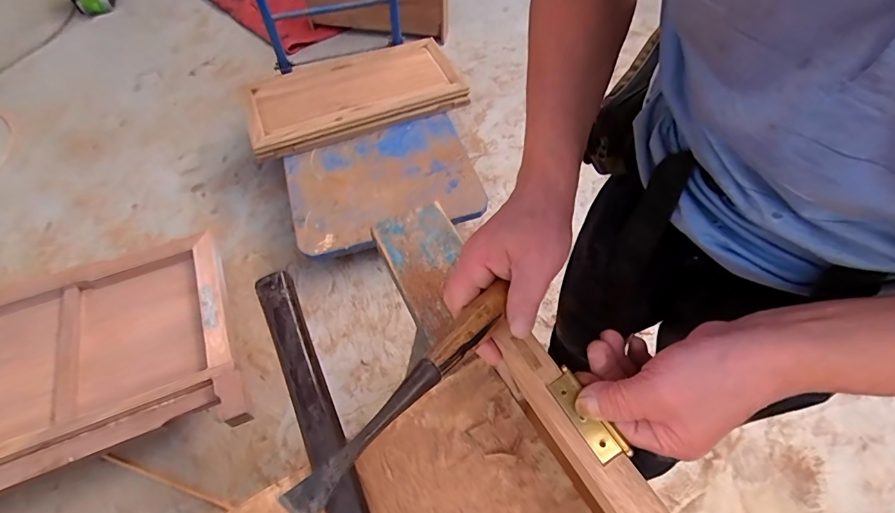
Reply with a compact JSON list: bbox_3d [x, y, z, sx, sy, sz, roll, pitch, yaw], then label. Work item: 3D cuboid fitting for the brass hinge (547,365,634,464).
[{"bbox_3d":[0.097,0.112,0.301,0.021,0.005,0.067,-28,62,-16],"label":"brass hinge"}]

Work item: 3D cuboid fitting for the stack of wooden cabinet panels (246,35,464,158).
[{"bbox_3d":[-0.327,-0.590,1.512,0.737,0.059,0.379,-19,59,-12],"label":"stack of wooden cabinet panels"}]

